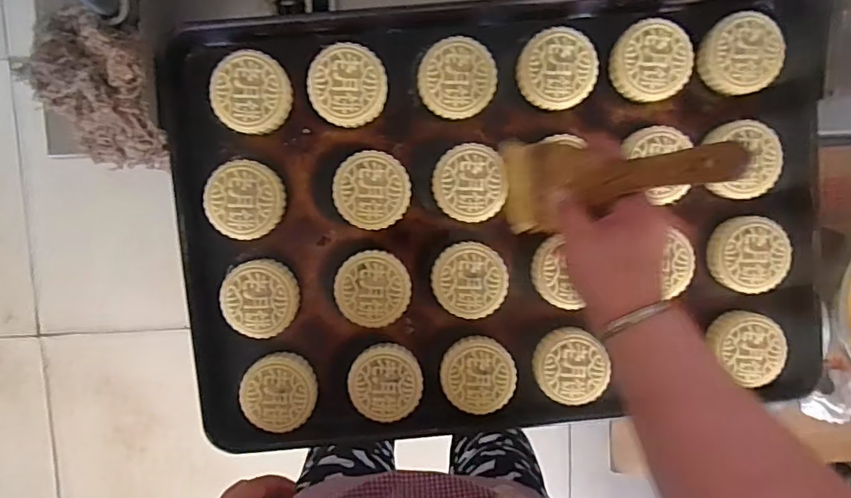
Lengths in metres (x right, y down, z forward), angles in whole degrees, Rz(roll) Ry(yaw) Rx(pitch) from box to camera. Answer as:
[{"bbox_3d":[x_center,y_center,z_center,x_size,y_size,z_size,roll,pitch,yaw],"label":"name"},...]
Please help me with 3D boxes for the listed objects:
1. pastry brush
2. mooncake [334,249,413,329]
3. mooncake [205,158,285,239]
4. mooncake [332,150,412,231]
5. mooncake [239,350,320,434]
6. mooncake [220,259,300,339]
[{"bbox_3d":[0.129,-0.053,0.401,0.024,0.221,0.077,-15,98,-26],"label":"pastry brush"},{"bbox_3d":[-0.050,0.037,0.514,0.070,0.025,0.070,0,97,-2],"label":"mooncake"},{"bbox_3d":[-0.167,-0.046,0.502,0.071,0.028,0.068,0,97,-2],"label":"mooncake"},{"bbox_3d":[-0.050,-0.055,0.505,0.069,0.027,0.070,3,97,-2],"label":"mooncake"},{"bbox_3d":[-0.141,0.138,0.516,0.070,0.025,0.069,24,96,-4],"label":"mooncake"},{"bbox_3d":[-0.156,0.046,0.510,0.068,0.029,0.070,0,97,-2],"label":"mooncake"}]

